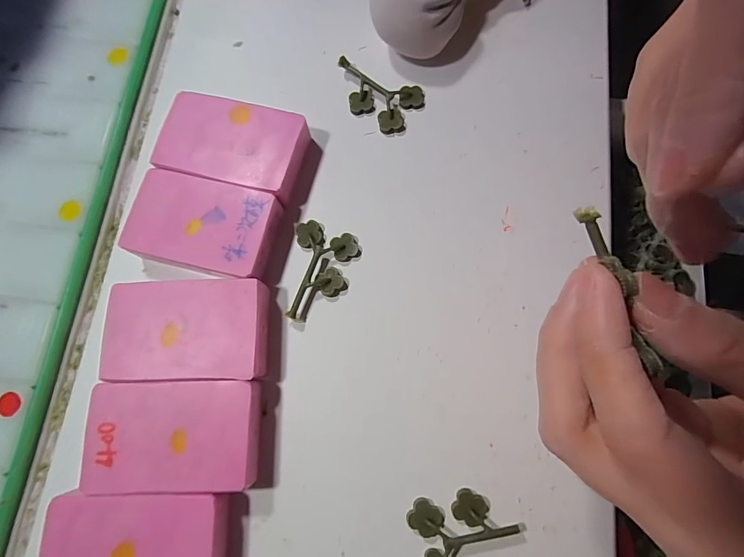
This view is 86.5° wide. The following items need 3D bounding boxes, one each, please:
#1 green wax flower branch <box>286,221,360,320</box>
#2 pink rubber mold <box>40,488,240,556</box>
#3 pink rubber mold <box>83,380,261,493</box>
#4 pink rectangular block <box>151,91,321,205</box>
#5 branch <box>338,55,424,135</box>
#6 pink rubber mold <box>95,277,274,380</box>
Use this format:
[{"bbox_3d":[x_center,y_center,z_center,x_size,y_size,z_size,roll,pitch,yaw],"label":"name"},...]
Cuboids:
[{"bbox_3d":[-0.023,-0.005,0.196,0.031,0.009,0.049,1,77,1],"label":"green wax flower branch"},{"bbox_3d":[-0.094,0.112,0.164,0.077,0.018,0.045,1,76,1],"label":"pink rubber mold"},{"bbox_3d":[-0.084,0.068,0.174,0.072,0.019,0.043,0,76,1],"label":"pink rubber mold"},{"bbox_3d":[-0.069,-0.068,0.207,0.077,0.017,0.045,16,77,4],"label":"pink rectangular block"},{"bbox_3d":[0.002,-0.099,0.218,0.050,0.009,0.031,19,77,5],"label":"branch"},{"bbox_3d":[-0.084,0.024,0.185,0.071,0.017,0.044,-1,76,1],"label":"pink rubber mold"}]

